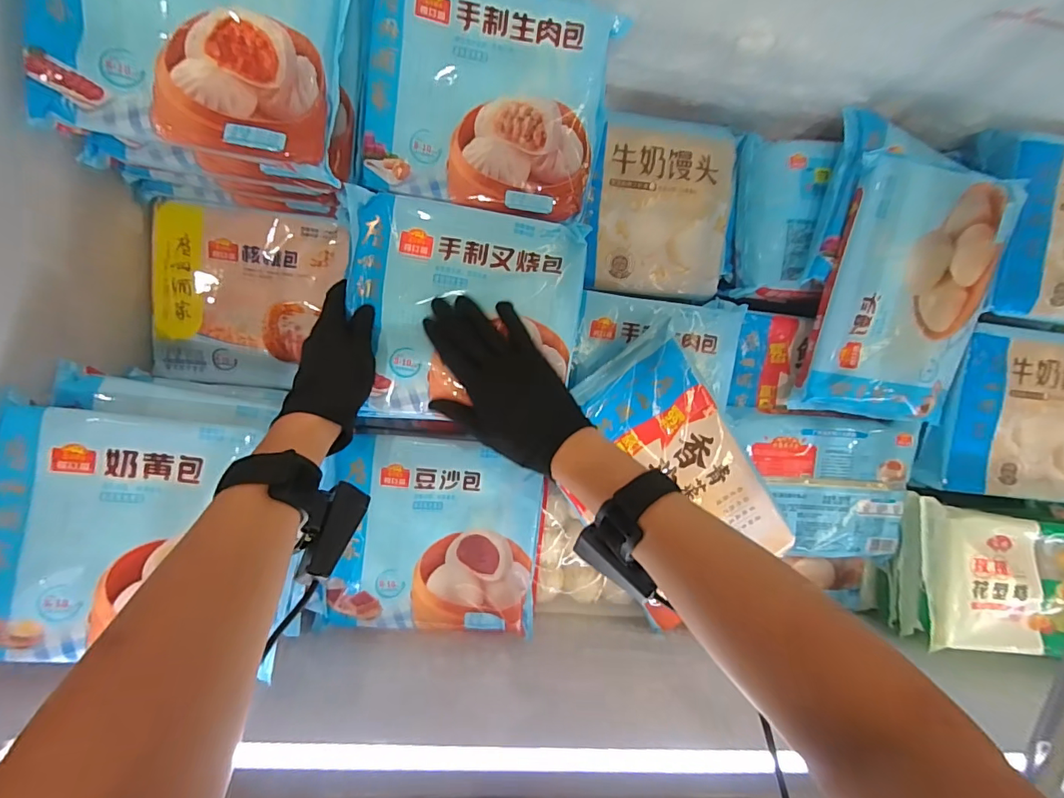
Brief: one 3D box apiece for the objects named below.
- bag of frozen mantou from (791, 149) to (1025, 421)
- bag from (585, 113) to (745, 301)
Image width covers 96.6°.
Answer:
[{"bbox_3d":[0.438,-0.117,0.542,0.186,0.055,0.285,7,96,-7],"label":"bag of frozen mantou"},{"bbox_3d":[0.165,-0.239,0.592,0.201,0.039,0.218,5,96,-7],"label":"bag"}]

